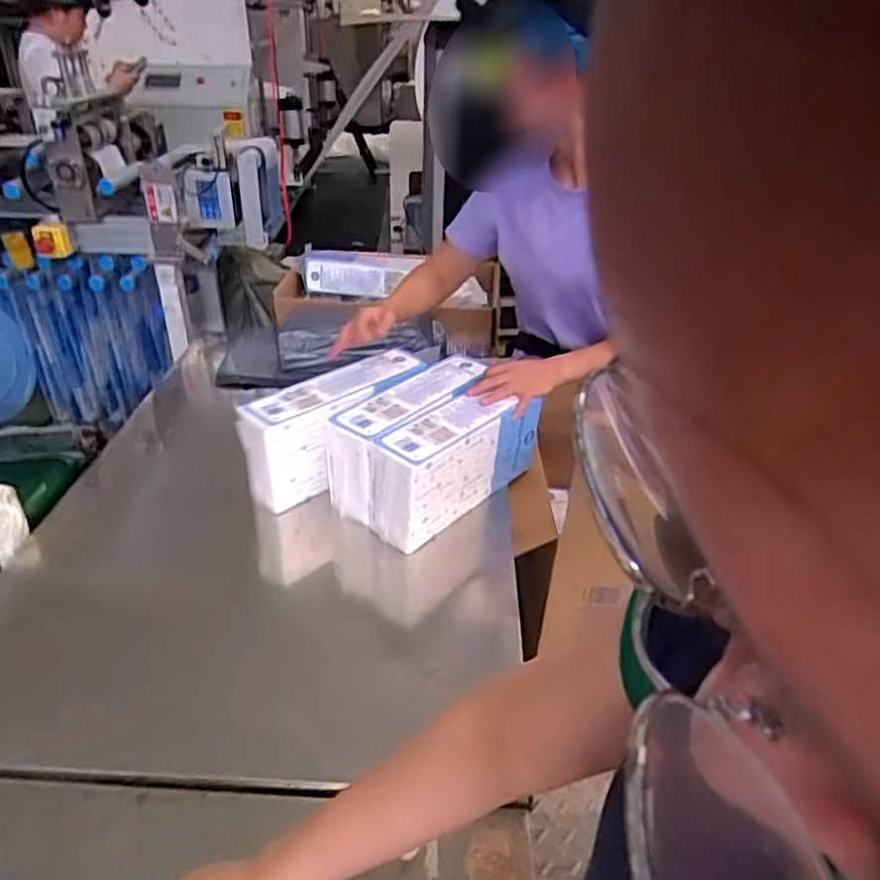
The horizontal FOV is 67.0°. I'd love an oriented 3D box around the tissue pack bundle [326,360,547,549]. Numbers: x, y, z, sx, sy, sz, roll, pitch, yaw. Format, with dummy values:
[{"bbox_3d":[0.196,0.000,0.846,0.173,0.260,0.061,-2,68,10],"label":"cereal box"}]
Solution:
[{"bbox_3d":[-0.014,0.008,1.072,0.194,0.157,0.320,28,43,34],"label":"tissue pack bundle"}]

